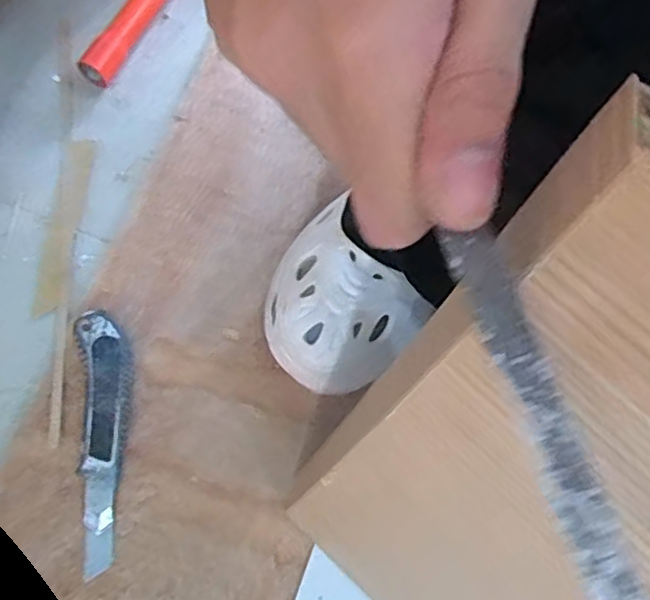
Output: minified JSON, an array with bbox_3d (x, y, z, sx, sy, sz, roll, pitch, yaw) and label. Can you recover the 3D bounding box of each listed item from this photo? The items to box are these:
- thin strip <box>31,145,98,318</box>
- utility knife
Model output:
[{"bbox_3d":[-0.209,-0.063,0.518,0.026,0.007,0.153,5,69,-4],"label":"thin strip"},{"bbox_3d":[-0.149,0.092,0.441,0.035,0.022,0.172,-6,70,-9],"label":"utility knife"}]

